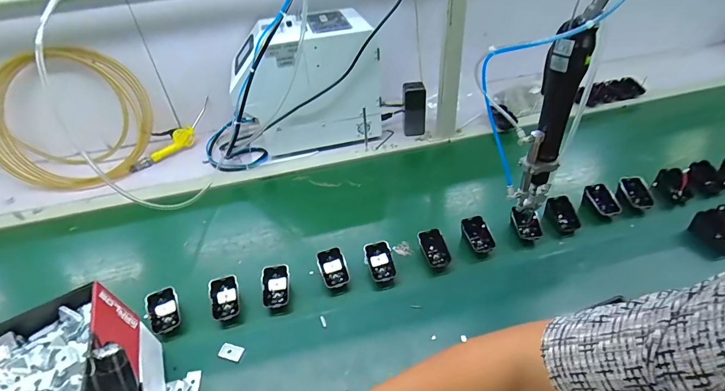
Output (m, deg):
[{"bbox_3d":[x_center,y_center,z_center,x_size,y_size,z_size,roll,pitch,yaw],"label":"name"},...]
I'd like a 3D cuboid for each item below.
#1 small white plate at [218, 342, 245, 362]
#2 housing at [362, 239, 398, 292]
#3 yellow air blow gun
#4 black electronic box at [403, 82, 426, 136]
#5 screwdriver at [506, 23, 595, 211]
[{"bbox_3d":[-0.196,0.233,0.552,0.036,0.005,0.022,9,41,17],"label":"small white plate"},{"bbox_3d":[0.031,0.123,0.648,0.048,0.043,0.071,-10,39,-6],"label":"housing"},{"bbox_3d":[-0.506,-0.157,0.998,0.051,0.069,0.274,24,61,29],"label":"yellow air blow gun"},{"bbox_3d":[0.137,-0.226,0.970,0.057,0.135,0.029,-3,16,1],"label":"black electronic box"},{"bbox_3d":[0.246,-0.088,0.495,0.049,0.250,0.066,25,47,32],"label":"screwdriver"}]

